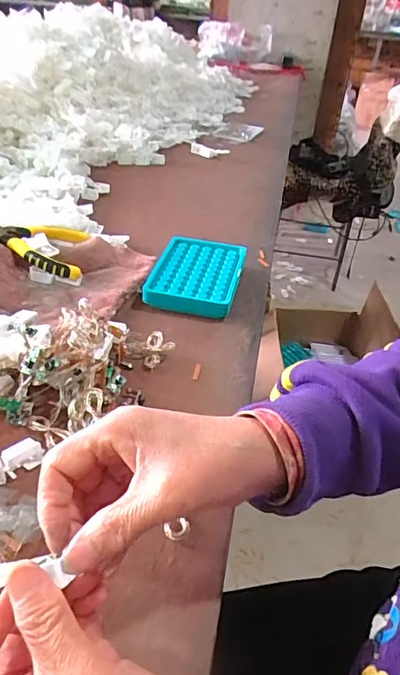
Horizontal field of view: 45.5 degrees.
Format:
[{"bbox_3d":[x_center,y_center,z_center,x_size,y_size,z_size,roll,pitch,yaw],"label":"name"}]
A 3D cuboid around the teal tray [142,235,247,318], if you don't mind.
[{"bbox_3d":[-0.003,-0.075,0.558,0.099,0.024,0.125,10,38,6],"label":"teal tray"}]

